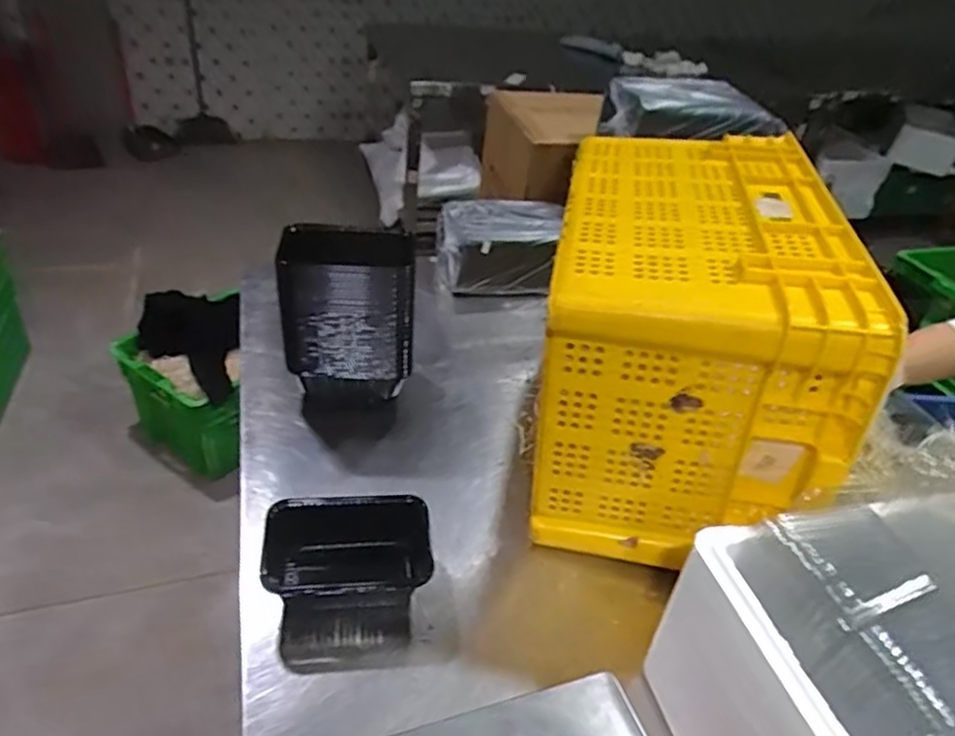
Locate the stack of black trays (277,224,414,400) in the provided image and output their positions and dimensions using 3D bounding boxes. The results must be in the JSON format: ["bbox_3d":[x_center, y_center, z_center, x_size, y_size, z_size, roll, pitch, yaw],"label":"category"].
[{"bbox_3d":[-0.191,-0.066,0.988,0.172,0.251,0.129,-3,38,-14],"label":"stack of black trays"}]

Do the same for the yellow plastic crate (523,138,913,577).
[{"bbox_3d":[0.252,-0.061,0.903,0.311,0.363,0.535,11,37,5],"label":"yellow plastic crate"}]

